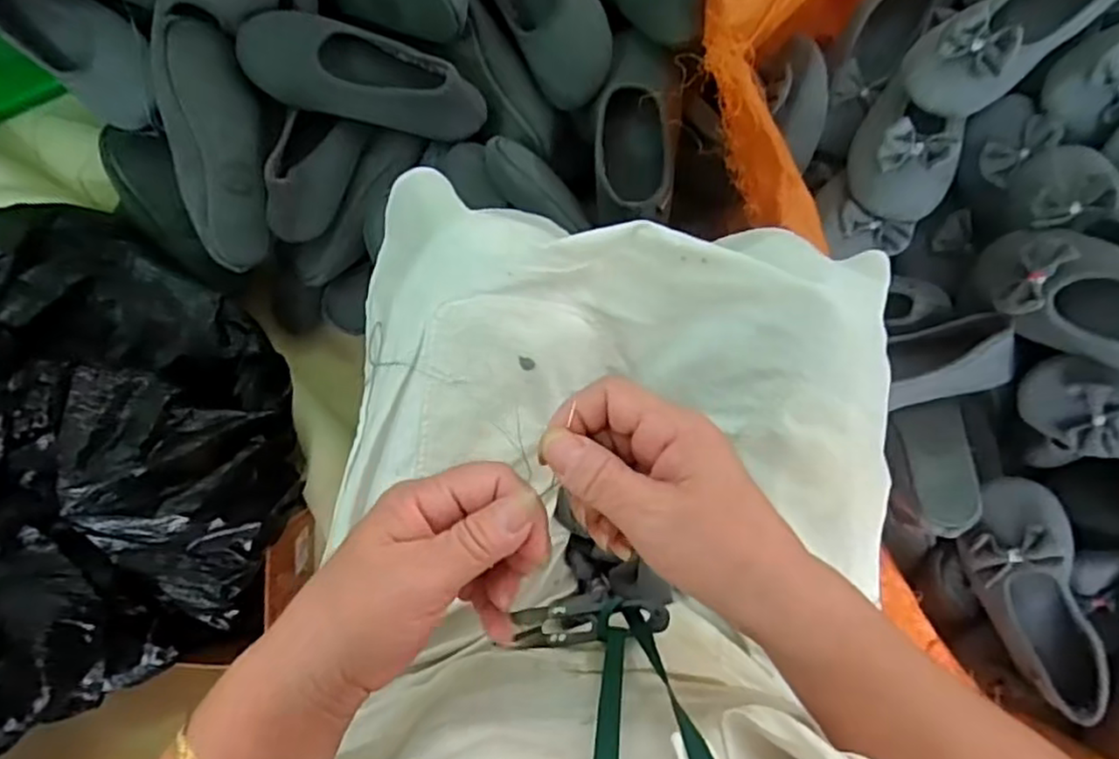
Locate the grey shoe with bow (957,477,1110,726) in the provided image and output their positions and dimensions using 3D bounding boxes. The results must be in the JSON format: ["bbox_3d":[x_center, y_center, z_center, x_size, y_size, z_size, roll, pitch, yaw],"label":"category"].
[{"bbox_3d":[0.457,0.208,0.662,0.082,0.057,0.222,-16,91,-5],"label":"grey shoe with bow"}]

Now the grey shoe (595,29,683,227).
[{"bbox_3d":[0.077,-0.259,0.698,0.079,0.071,0.208,4,89,-5],"label":"grey shoe"}]

